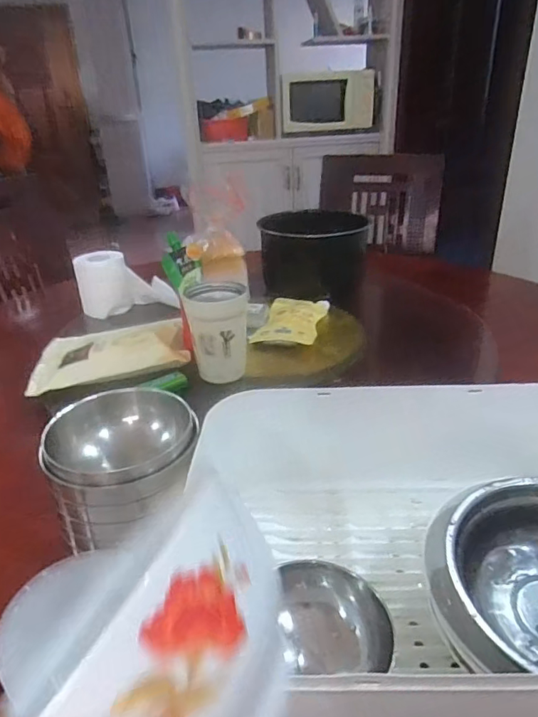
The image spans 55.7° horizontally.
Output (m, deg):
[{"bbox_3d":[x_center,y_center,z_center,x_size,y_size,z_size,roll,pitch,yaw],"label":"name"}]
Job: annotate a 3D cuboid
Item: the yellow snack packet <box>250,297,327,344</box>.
[{"bbox_3d":[0.041,-0.072,0.916,0.106,0.017,0.181,5,29,15],"label":"yellow snack packet"}]

